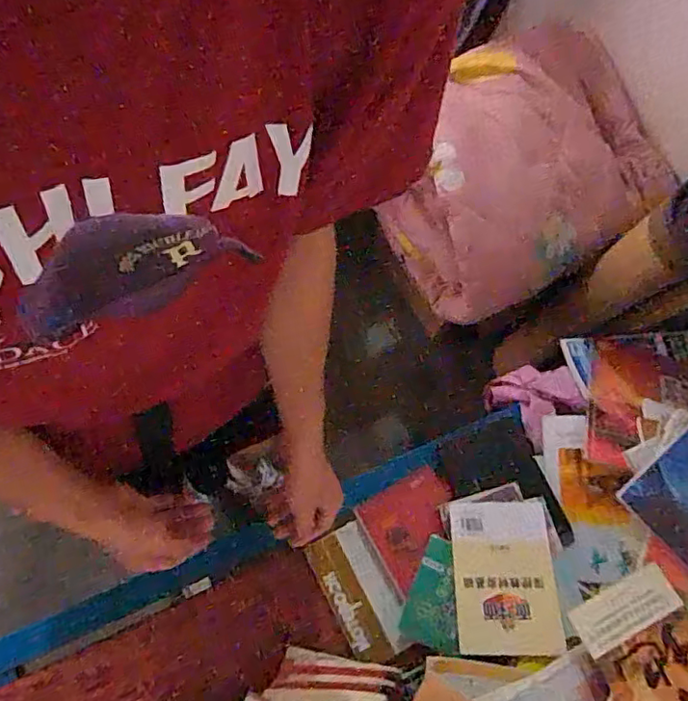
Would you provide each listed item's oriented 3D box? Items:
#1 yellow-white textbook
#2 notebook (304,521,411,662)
[{"bbox_3d":[0.235,0.327,0.843,0.147,0.010,0.219,-3,55,6],"label":"yellow-white textbook"},{"bbox_3d":[0.024,0.372,0.881,0.100,0.014,0.199,-31,59,-6],"label":"notebook"}]

